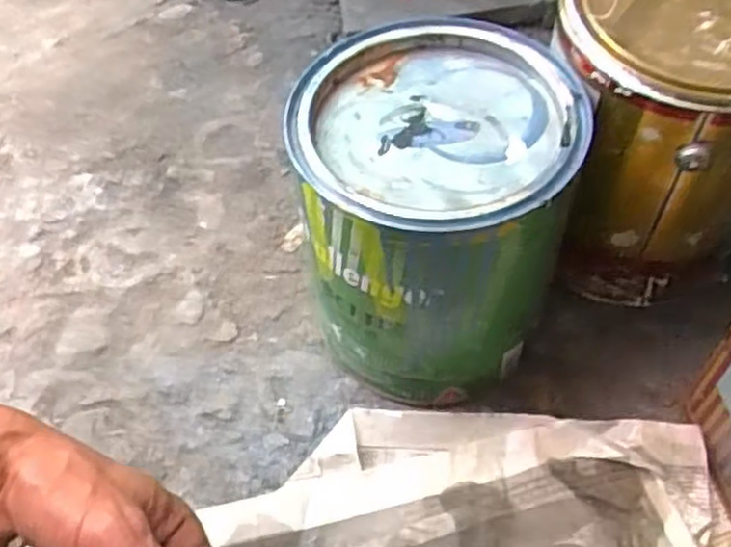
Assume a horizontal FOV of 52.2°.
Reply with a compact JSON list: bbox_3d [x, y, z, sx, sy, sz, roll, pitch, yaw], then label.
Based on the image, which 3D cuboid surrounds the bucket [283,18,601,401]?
[{"bbox_3d":[0.045,-0.023,0.487,0.153,0.204,0.163,-1,53,1],"label":"bucket"}]

